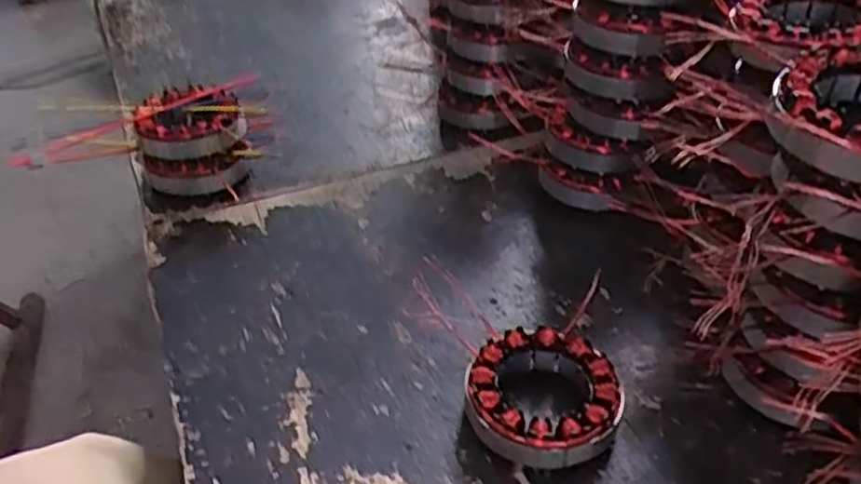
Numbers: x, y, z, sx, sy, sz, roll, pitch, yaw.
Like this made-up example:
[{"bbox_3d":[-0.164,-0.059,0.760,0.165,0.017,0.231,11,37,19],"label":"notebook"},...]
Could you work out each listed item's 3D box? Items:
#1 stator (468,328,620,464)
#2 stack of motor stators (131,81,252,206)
[{"bbox_3d":[0.065,0.090,0.431,0.087,0.035,0.084,-4,37,0],"label":"stator"},{"bbox_3d":[-0.208,-0.087,0.657,0.093,0.082,0.094,-15,38,-14],"label":"stack of motor stators"}]

